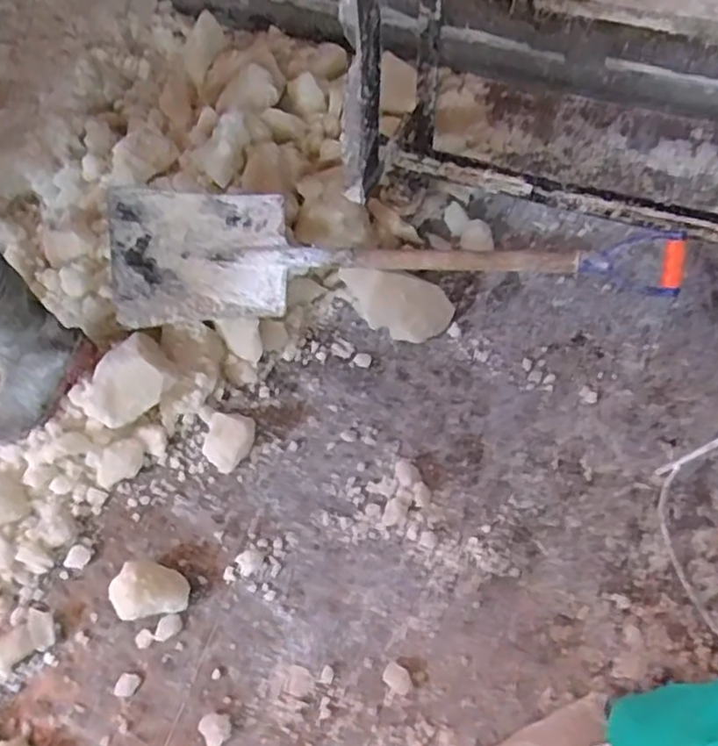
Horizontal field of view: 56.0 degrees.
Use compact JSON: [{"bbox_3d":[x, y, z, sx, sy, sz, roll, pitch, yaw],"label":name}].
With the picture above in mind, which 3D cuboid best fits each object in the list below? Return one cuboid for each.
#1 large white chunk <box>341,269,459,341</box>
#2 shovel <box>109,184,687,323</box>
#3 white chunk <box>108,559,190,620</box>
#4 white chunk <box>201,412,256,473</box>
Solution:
[{"bbox_3d":[0.078,-0.129,1.295,0.210,0.118,0.108,-8,63,-1],"label":"large white chunk"},{"bbox_3d":[0.063,-0.213,1.239,1.012,0.227,0.213,-2,63,2],"label":"shovel"},{"bbox_3d":[-0.342,0.349,1.093,0.121,0.079,0.084,-11,63,-2],"label":"white chunk"},{"bbox_3d":[-0.236,0.126,1.211,0.091,0.068,0.098,-1,63,3],"label":"white chunk"}]

